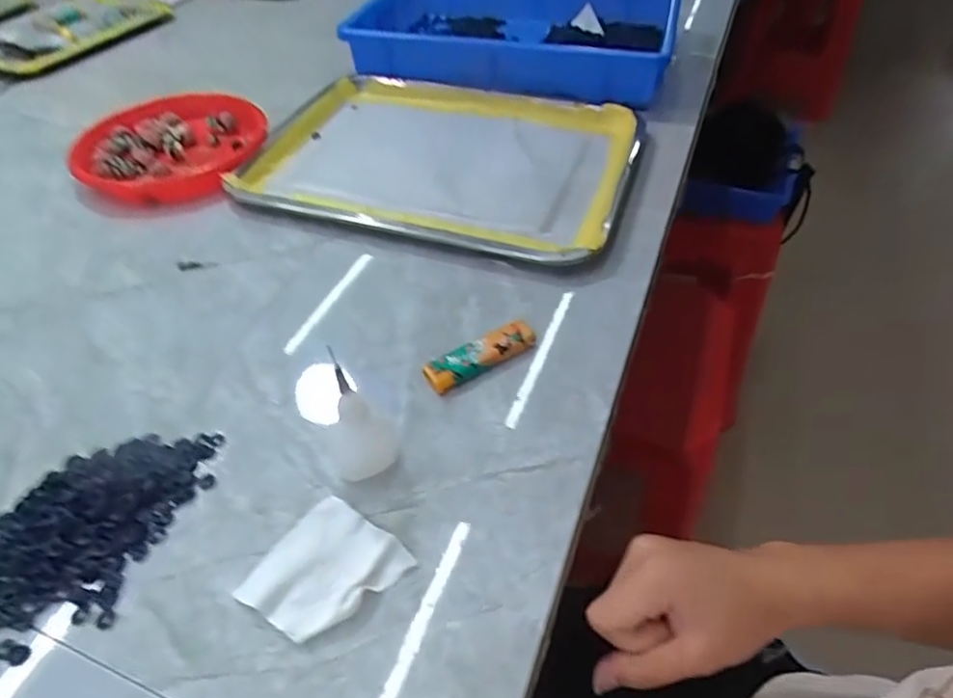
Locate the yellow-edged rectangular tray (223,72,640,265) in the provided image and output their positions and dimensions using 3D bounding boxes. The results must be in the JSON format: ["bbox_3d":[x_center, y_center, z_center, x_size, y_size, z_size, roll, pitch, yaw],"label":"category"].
[{"bbox_3d":[-0.035,-0.189,0.555,0.352,0.019,0.255,15,51,14],"label":"yellow-edged rectangular tray"}]

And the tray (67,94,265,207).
[{"bbox_3d":[-0.301,-0.204,0.574,0.161,0.024,0.166,-1,49,1],"label":"tray"}]

